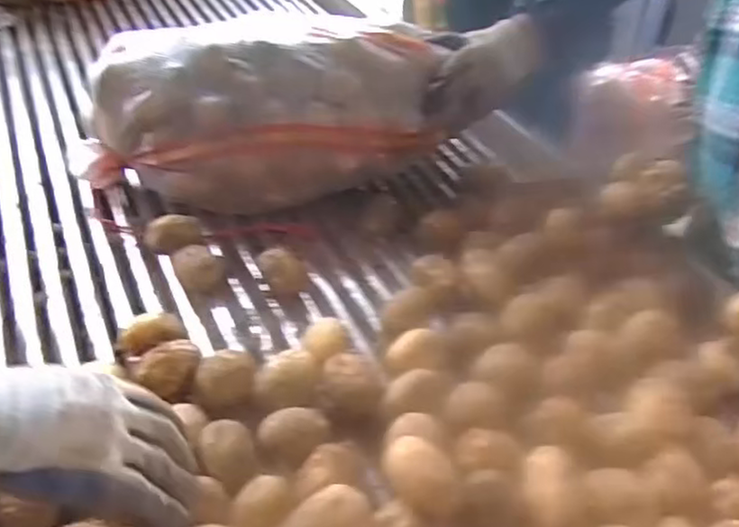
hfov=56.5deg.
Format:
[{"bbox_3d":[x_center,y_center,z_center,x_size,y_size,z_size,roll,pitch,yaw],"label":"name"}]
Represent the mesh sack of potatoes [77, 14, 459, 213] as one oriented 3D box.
[{"bbox_3d":[-0.146,-0.201,0.895,0.445,0.176,0.190,-1,35,-8],"label":"mesh sack of potatoes"}]

